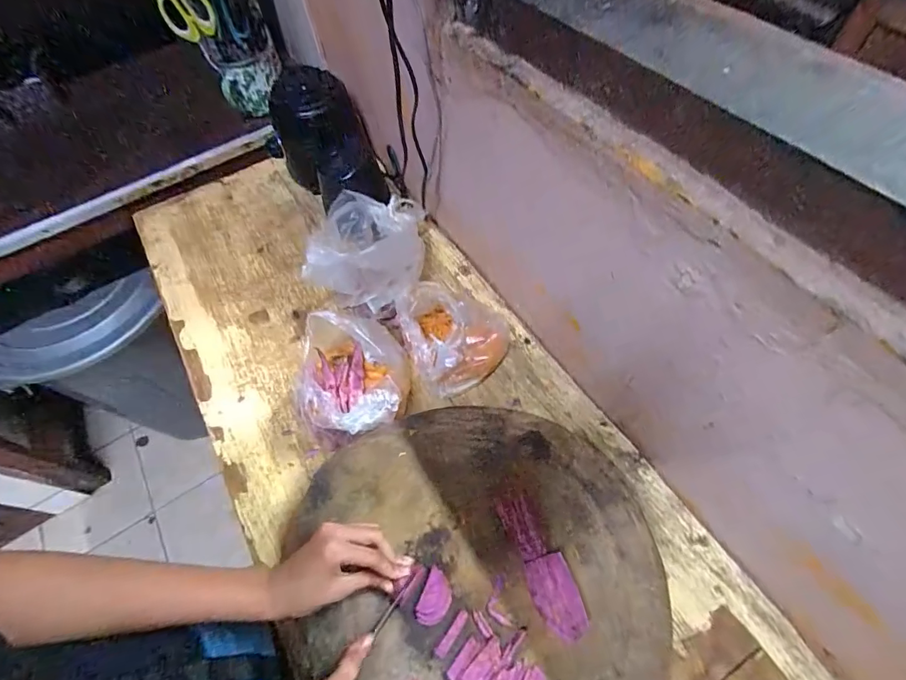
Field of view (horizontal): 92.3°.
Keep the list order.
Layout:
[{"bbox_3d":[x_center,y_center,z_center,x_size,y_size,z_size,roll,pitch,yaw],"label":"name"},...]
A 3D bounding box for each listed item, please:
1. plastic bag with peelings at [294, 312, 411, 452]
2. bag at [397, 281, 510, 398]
[{"bbox_3d":[-0.123,0.047,0.542,0.132,0.100,0.155,-21,61,-9],"label":"plastic bag with peelings"},{"bbox_3d":[-0.001,-0.011,0.584,0.120,0.074,0.139,-27,62,-13],"label":"bag"}]

